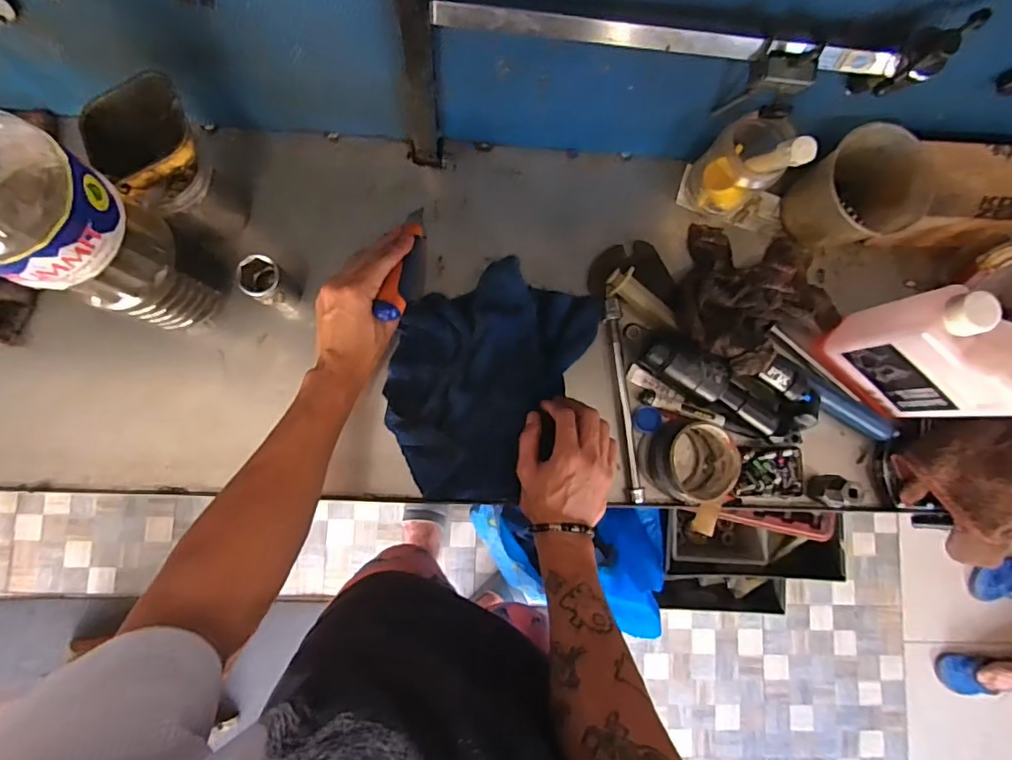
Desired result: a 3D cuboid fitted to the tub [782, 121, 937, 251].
[{"bbox_3d":[0.386,-0.204,0.582,0.103,0.099,0.110,0,84,-4],"label":"tub"}]

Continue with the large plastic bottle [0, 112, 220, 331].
[{"bbox_3d":[-0.341,-0.109,0.444,0.082,0.299,0.100,24,83,-1],"label":"large plastic bottle"}]

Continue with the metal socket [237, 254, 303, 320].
[{"bbox_3d":[-0.247,-0.100,0.557,0.045,0.075,0.042,0,84,-4],"label":"metal socket"}]

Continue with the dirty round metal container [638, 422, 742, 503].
[{"bbox_3d":[0.204,0.090,0.579,0.089,0.052,0.083,0,84,-4],"label":"dirty round metal container"}]

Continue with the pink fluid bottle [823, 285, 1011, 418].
[{"bbox_3d":[0.436,-0.025,0.530,0.120,0.161,0.062,44,83,1],"label":"pink fluid bottle"}]

